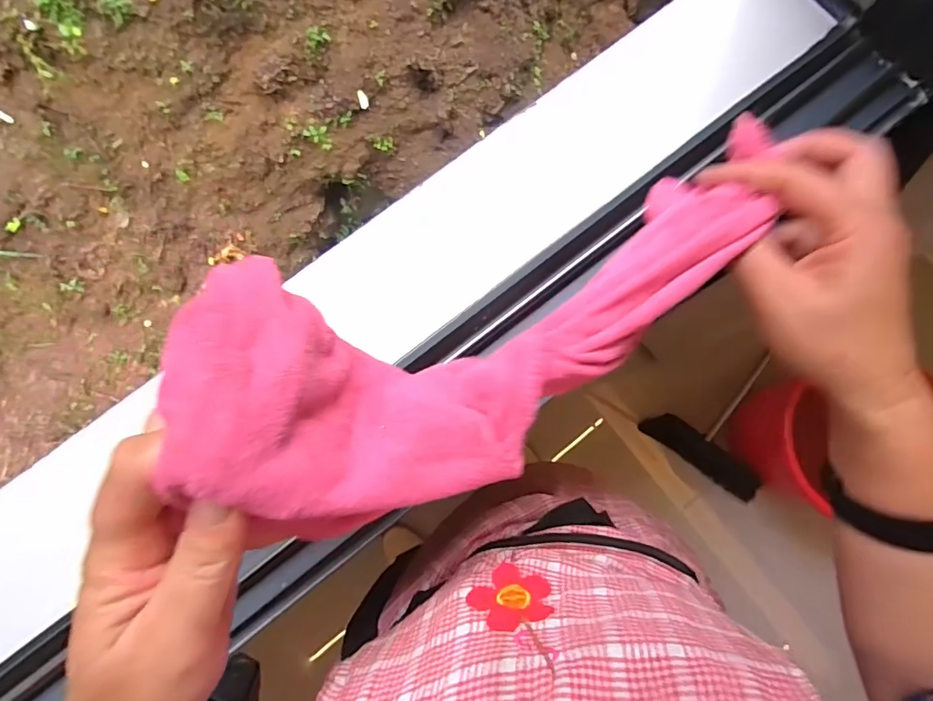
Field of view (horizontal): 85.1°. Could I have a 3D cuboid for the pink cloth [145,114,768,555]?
[{"bbox_3d":[0.025,-0.013,0.243,0.298,0.057,0.117,-21,81,-21],"label":"pink cloth"}]

